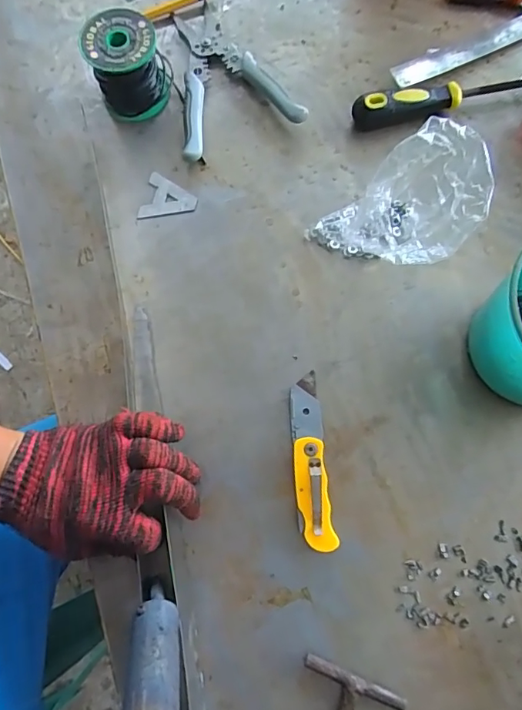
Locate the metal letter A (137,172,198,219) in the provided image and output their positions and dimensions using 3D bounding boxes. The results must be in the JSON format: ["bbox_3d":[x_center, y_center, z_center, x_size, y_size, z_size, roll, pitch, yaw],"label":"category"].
[{"bbox_3d":[-0.090,-0.153,0.468,0.053,0.004,0.049,13,76,5],"label":"metal letter A"}]

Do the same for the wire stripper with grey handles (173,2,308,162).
[{"bbox_3d":[-0.047,-0.297,0.493,0.124,0.029,0.181,-21,76,-4],"label":"wire stripper with grey handles"}]

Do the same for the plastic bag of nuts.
[{"bbox_3d":[0.105,-0.105,0.386,0.118,0.134,0.088,3,76,2],"label":"plastic bag of nuts"}]

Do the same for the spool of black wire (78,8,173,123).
[{"bbox_3d":[-0.130,-0.286,0.471,0.074,0.073,0.065,-5,75,0],"label":"spool of black wire"}]

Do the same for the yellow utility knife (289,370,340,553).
[{"bbox_3d":[0.041,0.088,0.398,0.029,0.016,0.142,-6,75,0],"label":"yellow utility knife"}]

